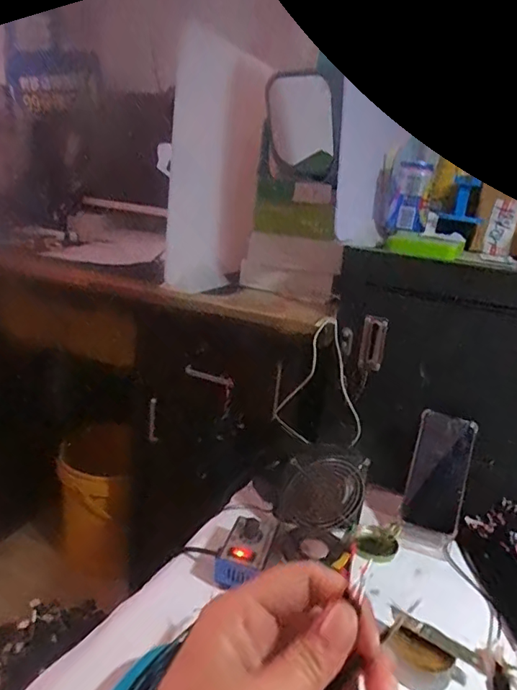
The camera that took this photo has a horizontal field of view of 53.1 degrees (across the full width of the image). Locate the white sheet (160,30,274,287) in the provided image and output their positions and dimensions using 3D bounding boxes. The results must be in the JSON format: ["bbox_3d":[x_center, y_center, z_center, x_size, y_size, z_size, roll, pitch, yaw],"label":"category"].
[{"bbox_3d":[-0.070,-0.299,0.900,0.052,0.396,0.219,15,20,25],"label":"white sheet"}]

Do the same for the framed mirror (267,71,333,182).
[{"bbox_3d":[0.081,-0.409,0.982,0.121,0.196,0.008,-15,34,-12],"label":"framed mirror"}]

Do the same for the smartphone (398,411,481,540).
[{"bbox_3d":[0.261,0.182,0.745,0.078,0.164,0.011,14,-10,12],"label":"smartphone"}]

